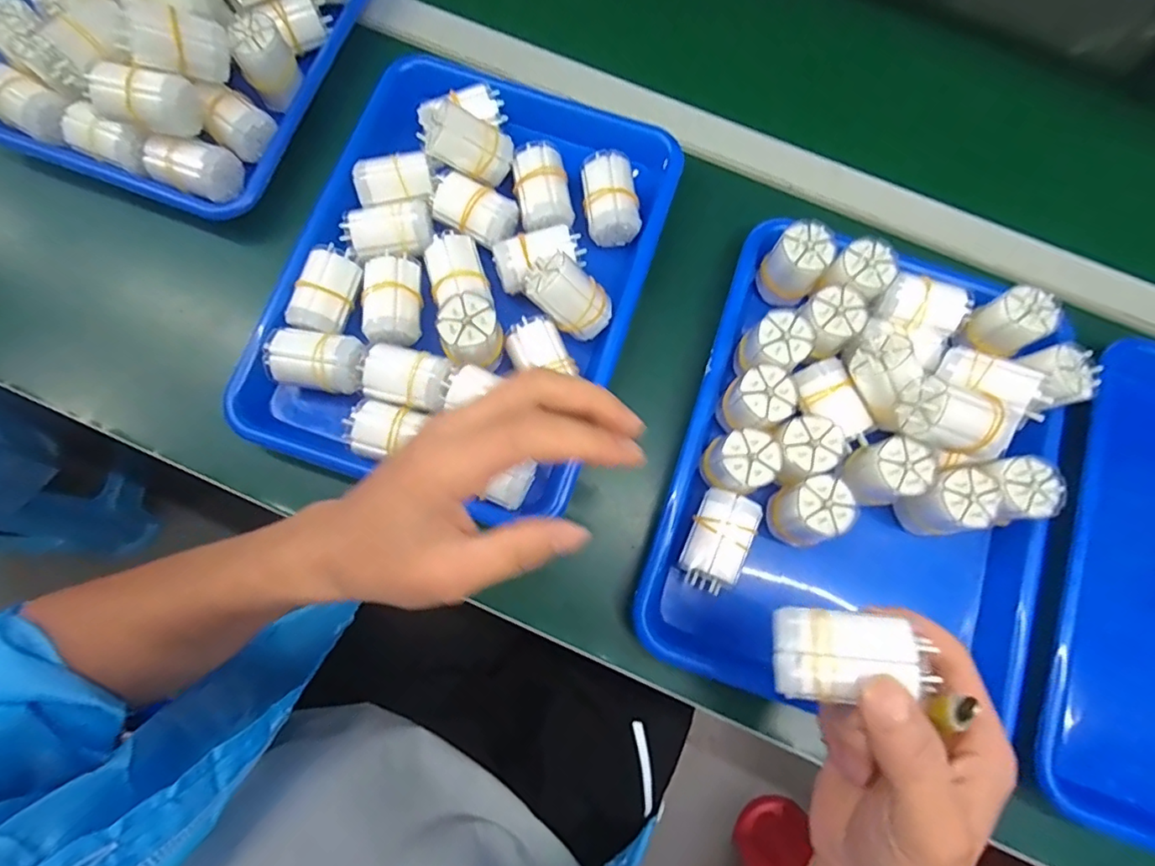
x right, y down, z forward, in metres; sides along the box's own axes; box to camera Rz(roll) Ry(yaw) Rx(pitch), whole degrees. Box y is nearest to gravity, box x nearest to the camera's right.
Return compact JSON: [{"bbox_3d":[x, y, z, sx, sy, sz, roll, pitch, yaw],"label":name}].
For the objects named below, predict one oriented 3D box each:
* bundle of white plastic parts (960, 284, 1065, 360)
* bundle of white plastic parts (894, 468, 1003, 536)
[{"bbox_3d":[0.302,-0.077,0.391,0.038,0.035,0.037,-37,80,-10],"label":"bundle of white plastic parts"},{"bbox_3d":[0.240,0.047,0.371,0.043,0.051,0.035,-14,77,-5],"label":"bundle of white plastic parts"}]

